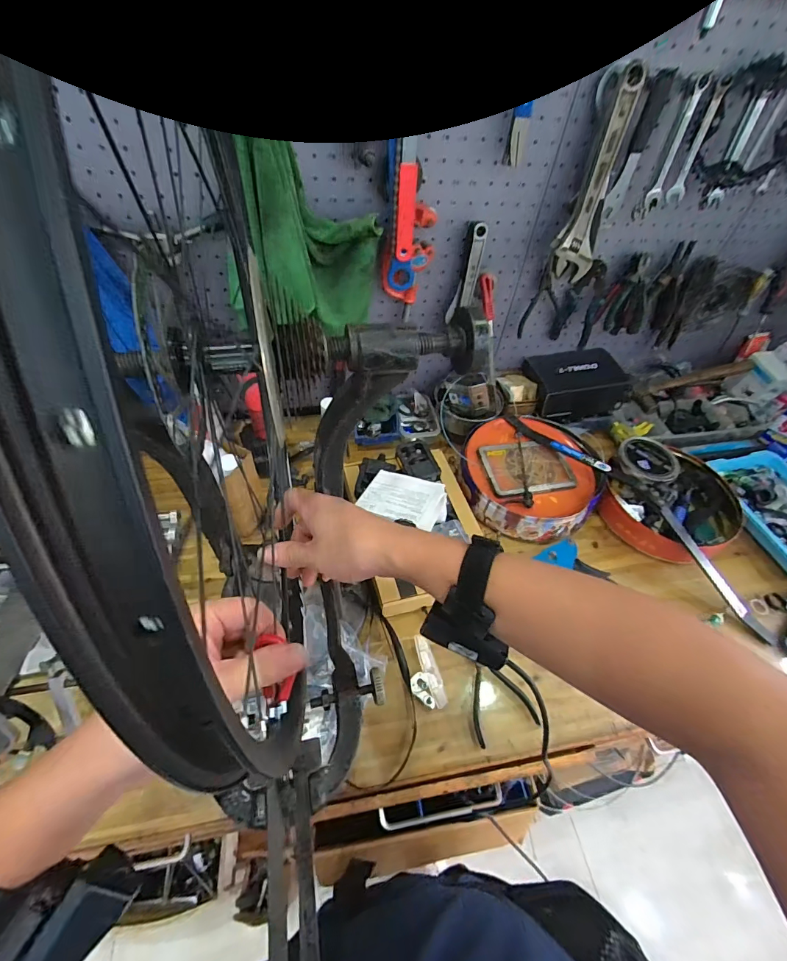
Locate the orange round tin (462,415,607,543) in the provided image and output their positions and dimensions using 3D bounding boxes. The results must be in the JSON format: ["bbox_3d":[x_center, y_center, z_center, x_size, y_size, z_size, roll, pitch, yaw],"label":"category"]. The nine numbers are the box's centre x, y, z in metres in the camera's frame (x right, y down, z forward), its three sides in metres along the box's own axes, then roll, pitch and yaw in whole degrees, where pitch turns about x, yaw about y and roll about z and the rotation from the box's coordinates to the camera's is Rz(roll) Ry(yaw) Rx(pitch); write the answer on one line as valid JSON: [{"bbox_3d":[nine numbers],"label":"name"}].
[{"bbox_3d":[0.294,-0.019,0.878,0.281,0.101,0.268,3,51,-3],"label":"orange round tin"}]

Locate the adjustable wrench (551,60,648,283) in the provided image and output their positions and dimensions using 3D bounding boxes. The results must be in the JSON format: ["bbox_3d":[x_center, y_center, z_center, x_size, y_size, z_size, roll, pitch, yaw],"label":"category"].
[{"bbox_3d":[0.328,-0.485,0.685,0.073,0.285,0.020,1,42,0],"label":"adjustable wrench"}]

